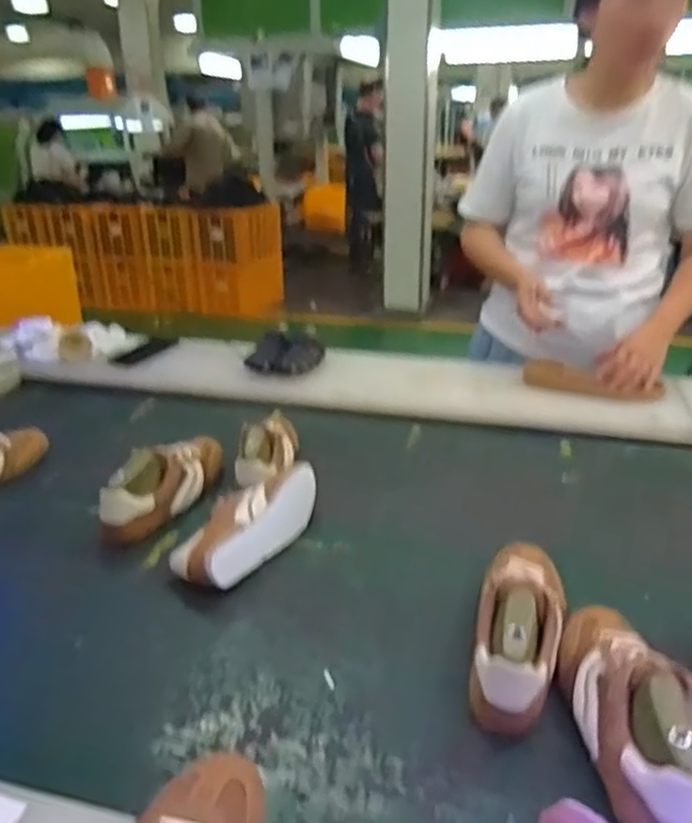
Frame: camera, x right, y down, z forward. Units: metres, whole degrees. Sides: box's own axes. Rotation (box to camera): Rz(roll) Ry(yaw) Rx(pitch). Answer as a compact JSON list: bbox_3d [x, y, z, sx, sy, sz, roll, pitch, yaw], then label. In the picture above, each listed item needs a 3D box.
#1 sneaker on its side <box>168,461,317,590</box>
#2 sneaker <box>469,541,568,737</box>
[{"bbox_3d":[-0.122,0.142,0.885,0.083,0.070,0.233,14,29,27],"label":"sneaker on its side"},{"bbox_3d":[0.186,0.209,0.707,0.081,0.090,0.250,9,27,19],"label":"sneaker"}]

